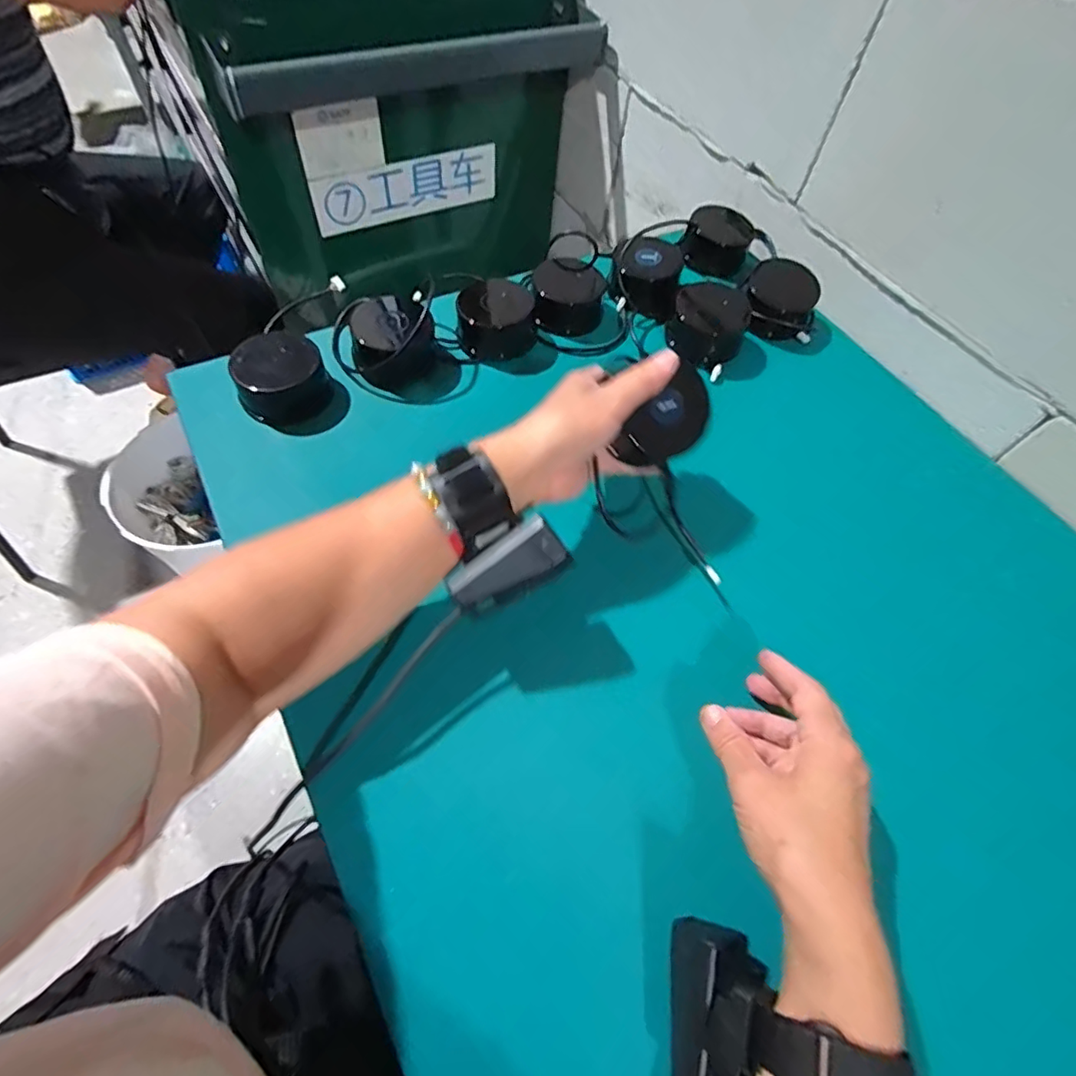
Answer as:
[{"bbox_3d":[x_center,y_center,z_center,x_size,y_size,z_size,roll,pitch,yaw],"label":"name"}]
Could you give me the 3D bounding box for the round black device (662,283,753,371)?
[{"bbox_3d":[0.159,-0.201,0.536,0.066,0.050,0.066,2,59,-3],"label":"round black device"}]

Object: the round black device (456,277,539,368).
[{"bbox_3d":[-0.035,-0.195,0.513,0.059,0.058,0.050,-31,66,-21],"label":"round black device"}]

